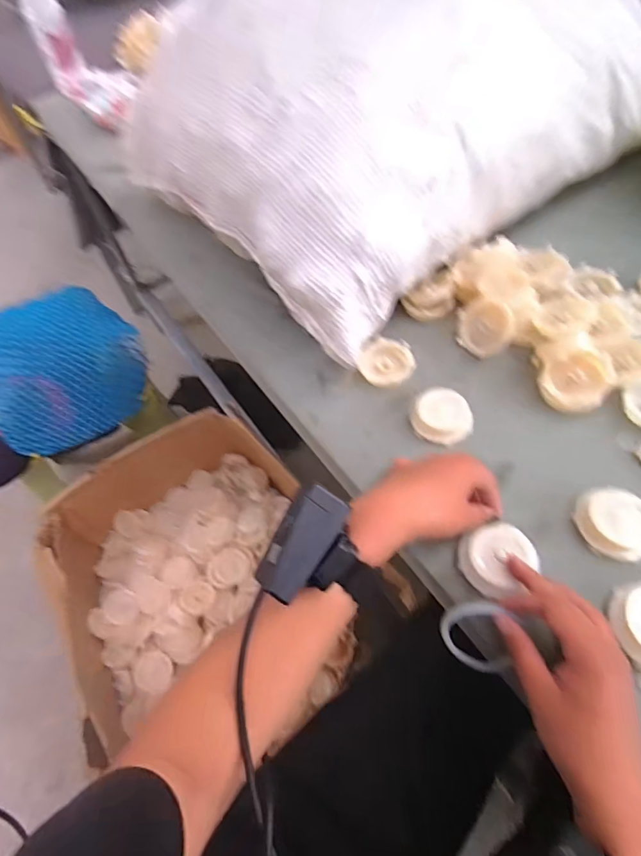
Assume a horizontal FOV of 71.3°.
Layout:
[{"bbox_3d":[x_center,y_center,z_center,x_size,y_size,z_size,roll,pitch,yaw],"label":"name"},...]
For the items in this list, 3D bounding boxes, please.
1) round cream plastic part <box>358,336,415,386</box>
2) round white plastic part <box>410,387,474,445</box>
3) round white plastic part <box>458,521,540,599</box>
[{"bbox_3d":[0.069,-0.070,0.477,0.050,0.019,0.056,-32,61,-15],"label":"round cream plastic part"},{"bbox_3d":[0.117,-0.012,0.427,0.053,0.023,0.051,-2,58,3],"label":"round white plastic part"},{"bbox_3d":[0.142,0.104,0.353,0.057,0.016,0.051,-18,59,-7],"label":"round white plastic part"}]

